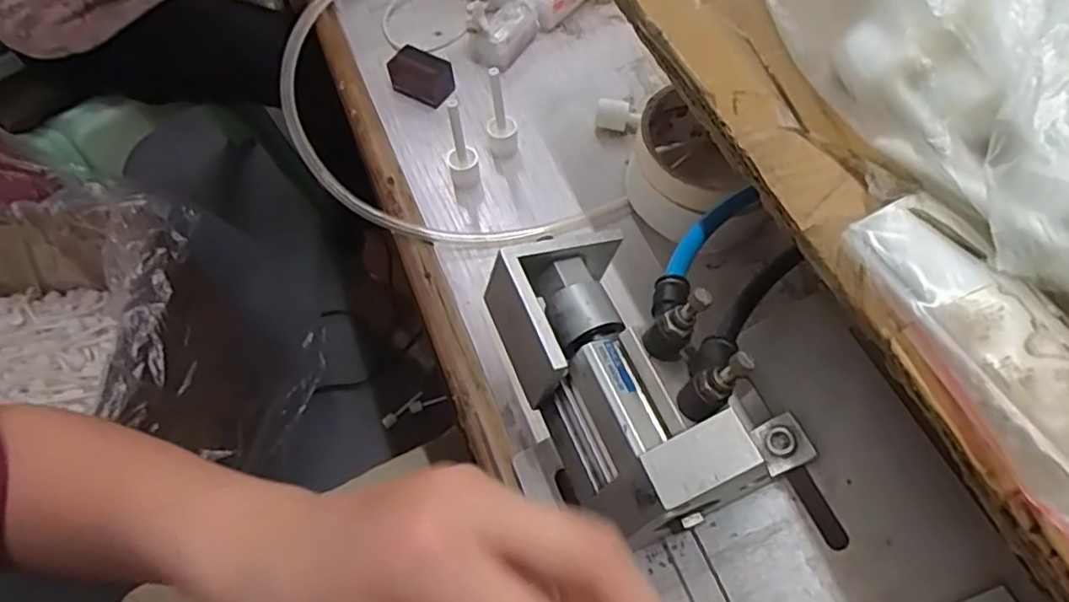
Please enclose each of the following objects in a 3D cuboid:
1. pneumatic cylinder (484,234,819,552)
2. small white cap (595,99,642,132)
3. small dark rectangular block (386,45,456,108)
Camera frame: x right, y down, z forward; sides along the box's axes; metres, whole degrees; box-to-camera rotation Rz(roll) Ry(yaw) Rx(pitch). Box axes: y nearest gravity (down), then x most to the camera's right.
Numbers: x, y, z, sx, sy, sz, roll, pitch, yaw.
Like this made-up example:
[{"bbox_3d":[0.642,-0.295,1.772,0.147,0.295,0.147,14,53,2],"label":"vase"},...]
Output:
[{"bbox_3d":[0.036,0.020,0.255,0.082,0.053,0.132,-23,62,-8],"label":"pneumatic cylinder"},{"bbox_3d":[0.055,-0.119,0.421,0.028,0.018,0.011,13,63,11],"label":"small white cap"},{"bbox_3d":[-0.078,-0.155,0.448,0.042,0.025,0.027,22,65,15],"label":"small dark rectangular block"}]

